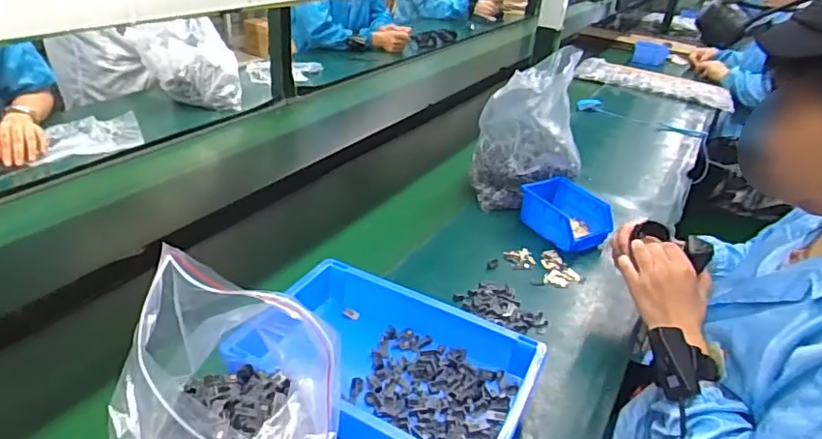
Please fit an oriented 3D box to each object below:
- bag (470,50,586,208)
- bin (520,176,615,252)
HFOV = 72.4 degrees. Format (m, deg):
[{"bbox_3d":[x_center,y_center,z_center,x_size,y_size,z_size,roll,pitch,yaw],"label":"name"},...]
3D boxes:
[{"bbox_3d":[0.228,-0.163,1.083,0.191,0.271,0.174,7,30,1],"label":"bag"},{"bbox_3d":[0.282,-0.006,1.027,0.121,0.077,0.151,-9,33,-25],"label":"bin"}]

